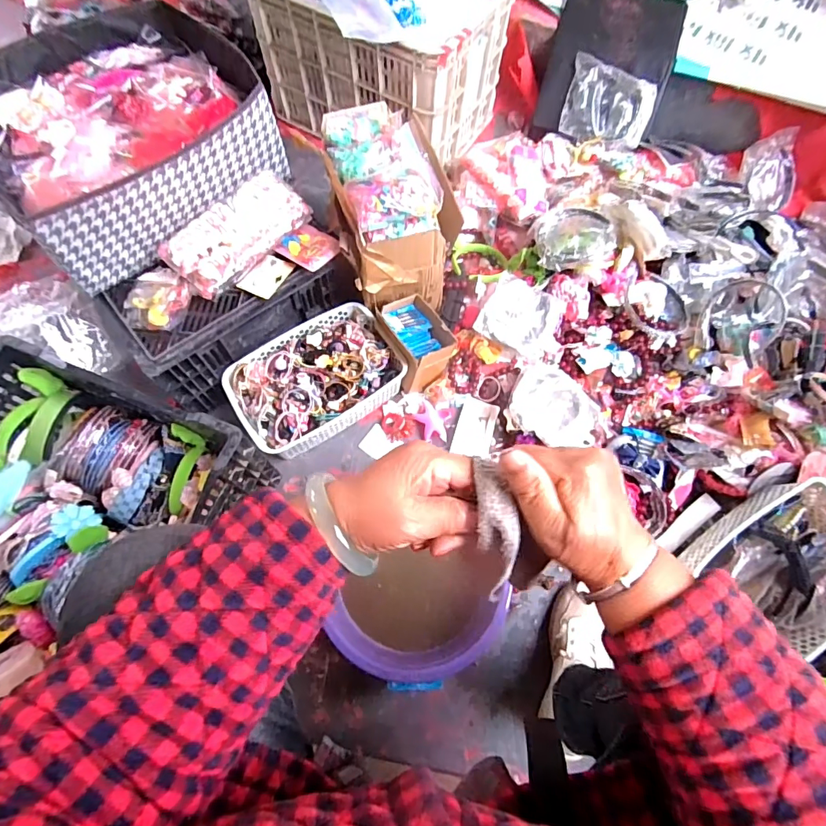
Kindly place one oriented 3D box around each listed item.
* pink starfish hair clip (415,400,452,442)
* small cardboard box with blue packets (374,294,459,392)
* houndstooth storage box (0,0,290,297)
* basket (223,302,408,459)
[{"bbox_3d":[0.036,0.017,0.850,0.063,0.016,0.070,12,68,3],"label":"pink starfish hair clip"},{"bbox_3d":[0.005,-0.134,0.846,0.102,0.095,0.143,-27,71,-12],"label":"small cardboard box with blue packets"},{"bbox_3d":[-0.459,-0.445,0.732,0.392,0.152,0.354,-40,74,-16],"label":"houndstooth storage box"},{"bbox_3d":[-0.177,-0.066,0.827,0.286,0.091,0.202,-34,72,-14],"label":"basket"}]

